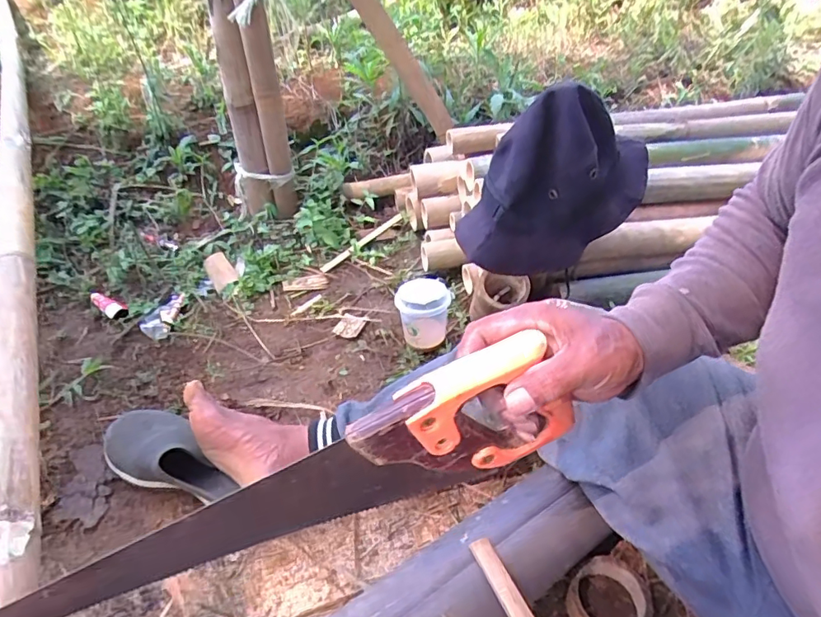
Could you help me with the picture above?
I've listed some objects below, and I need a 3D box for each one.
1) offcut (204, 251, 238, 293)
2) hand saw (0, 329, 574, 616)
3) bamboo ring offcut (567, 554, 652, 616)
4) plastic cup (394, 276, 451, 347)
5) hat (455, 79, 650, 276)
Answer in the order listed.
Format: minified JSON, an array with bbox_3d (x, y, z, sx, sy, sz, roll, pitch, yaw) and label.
[{"bbox_3d":[-0.383,-0.077,1.046,0.047,0.022,0.101,-24,44,-21],"label":"offcut"},{"bbox_3d":[-0.097,0.142,0.355,0.409,0.103,0.025,-23,42,-4],"label":"hand saw"},{"bbox_3d":[0.209,0.314,0.551,0.077,0.033,0.085,28,50,32],"label":"bamboo ring offcut"},{"bbox_3d":[0.023,0.011,0.856,0.088,0.109,0.082,-8,40,-4],"label":"plastic cup"},{"bbox_3d":[0.202,-0.176,0.704,0.278,0.214,0.112,-19,43,-15],"label":"hat"}]

